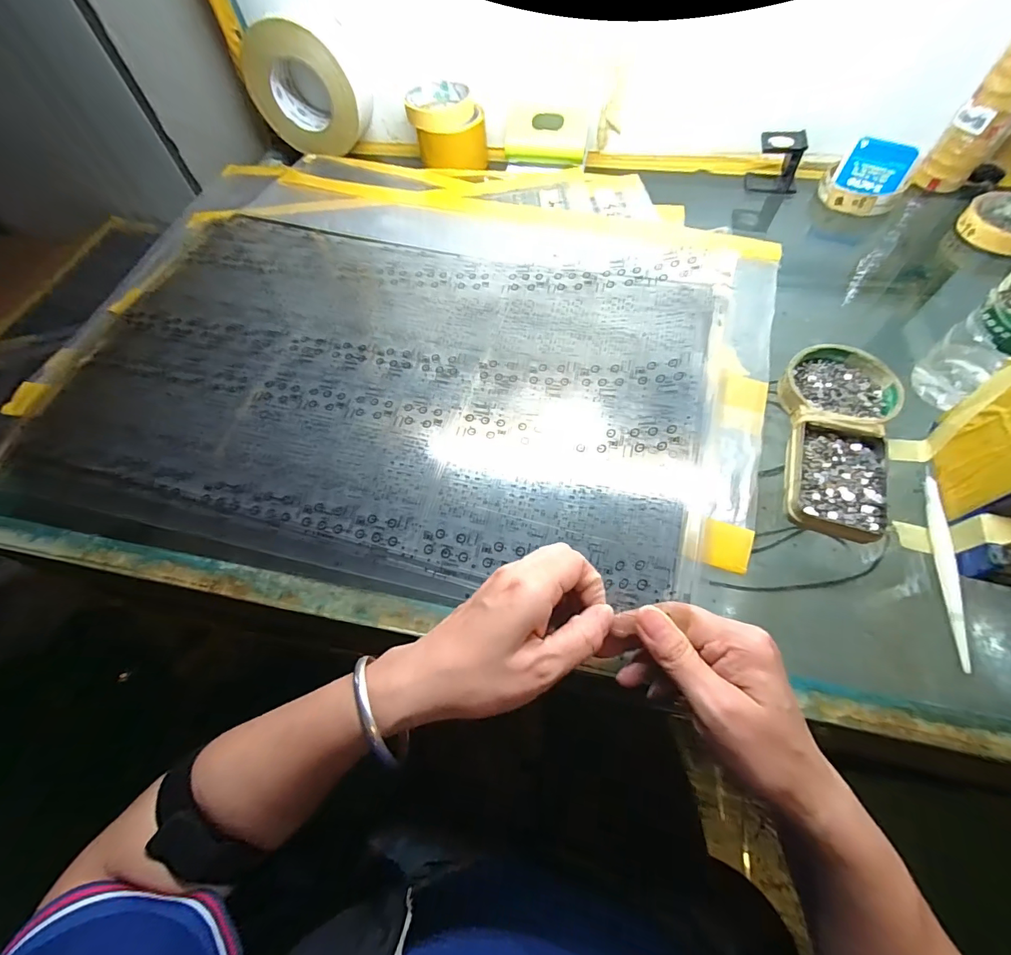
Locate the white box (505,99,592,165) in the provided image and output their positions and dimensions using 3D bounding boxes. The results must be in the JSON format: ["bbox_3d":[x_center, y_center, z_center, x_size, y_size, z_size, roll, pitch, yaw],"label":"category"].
[{"bbox_3d":[0.053,-0.430,0.545,0.100,0.057,0.070,9,60,8],"label":"white box"}]

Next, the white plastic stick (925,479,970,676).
[{"bbox_3d":[0.294,0.058,0.293,0.009,0.010,0.133,13,61,13],"label":"white plastic stick"}]

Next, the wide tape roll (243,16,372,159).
[{"bbox_3d":[-0.251,-0.495,0.561,0.137,0.131,0.067,5,60,6],"label":"wide tape roll"}]

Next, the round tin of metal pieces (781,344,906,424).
[{"bbox_3d":[0.271,-0.073,0.357,0.079,0.017,0.081,-2,58,4],"label":"round tin of metal pieces"}]

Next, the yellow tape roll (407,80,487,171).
[{"bbox_3d":[-0.073,-0.449,0.559,0.093,0.059,0.081,-5,59,0],"label":"yellow tape roll"}]

